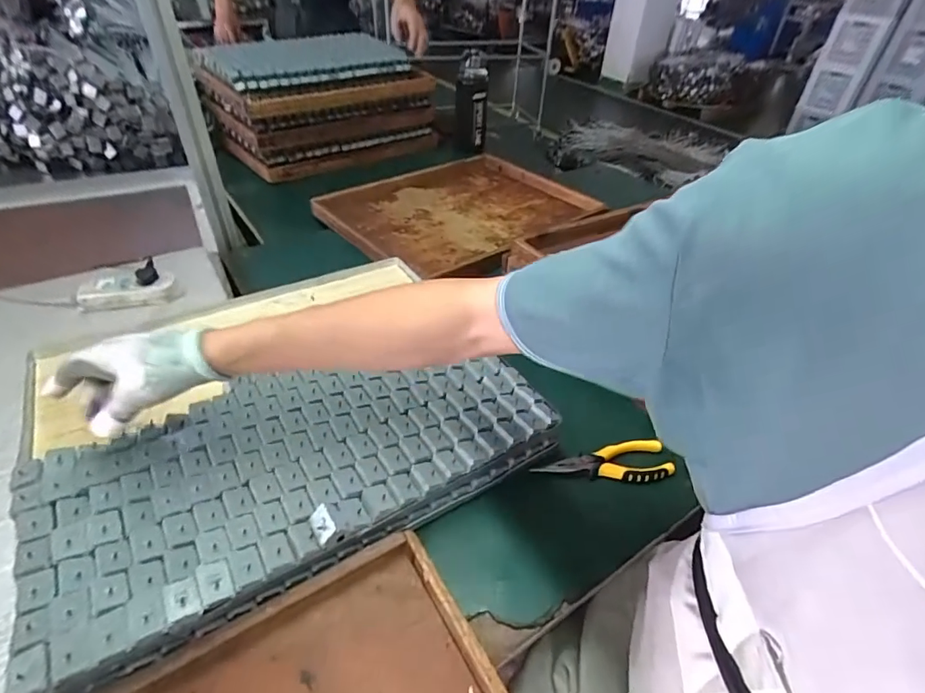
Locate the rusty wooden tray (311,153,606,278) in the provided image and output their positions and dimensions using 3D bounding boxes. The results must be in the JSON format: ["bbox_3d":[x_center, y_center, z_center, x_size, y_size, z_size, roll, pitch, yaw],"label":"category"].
[{"bbox_3d":[0.007,-0.289,1.007,0.534,0.047,0.385,-30,51,-32],"label":"rusty wooden tray"}]

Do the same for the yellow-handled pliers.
[{"bbox_3d":[0.161,0.133,0.538,0.150,0.009,0.051,-6,42,-9],"label":"yellow-handled pliers"}]

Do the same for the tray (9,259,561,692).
[{"bbox_3d":[-0.185,0.073,0.519,0.467,0.062,0.343,-24,48,-27],"label":"tray"}]

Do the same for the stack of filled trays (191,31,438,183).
[{"bbox_3d":[-0.357,-0.636,1.243,0.512,0.226,0.355,-27,49,-29],"label":"stack of filled trays"}]

